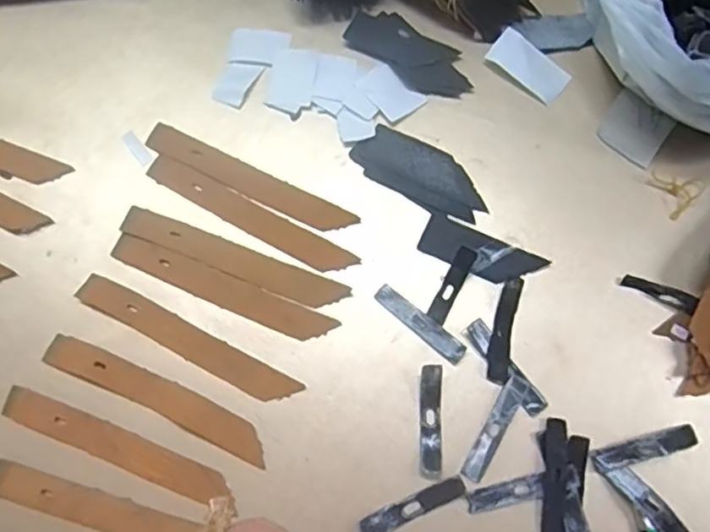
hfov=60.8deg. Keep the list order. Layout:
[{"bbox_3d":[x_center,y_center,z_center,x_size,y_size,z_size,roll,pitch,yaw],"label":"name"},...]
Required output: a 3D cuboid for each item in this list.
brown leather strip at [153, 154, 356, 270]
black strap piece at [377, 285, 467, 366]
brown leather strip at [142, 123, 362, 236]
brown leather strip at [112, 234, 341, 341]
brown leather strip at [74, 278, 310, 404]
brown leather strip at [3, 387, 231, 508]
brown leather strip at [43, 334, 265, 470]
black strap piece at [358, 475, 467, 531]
[{"bbox_3d":[-0.058,-0.028,0.329,0.125,0.004,0.017,28,77,9],"label":"brown leather strip"},{"bbox_3d":[0.033,0.029,0.309,0.053,0.005,0.012,40,79,12],"label":"black strap piece"},{"bbox_3d":[-0.059,-0.047,0.336,0.126,0.004,0.017,26,76,9],"label":"brown leather strip"},{"bbox_3d":[-0.070,0.012,0.320,0.123,0.005,0.018,22,76,8],"label":"brown leather strip"},{"bbox_3d":[-0.087,0.039,0.312,0.125,0.004,0.017,26,76,9],"label":"brown leather strip"},{"bbox_3d":[-0.119,0.090,0.301,0.117,0.004,0.018,22,77,4],"label":"brown leather strip"},{"bbox_3d":[-0.100,0.065,0.304,0.122,0.004,0.018,23,76,8],"label":"brown leather strip"},{"bbox_3d":[0.027,0.114,0.285,0.052,0.005,0.011,-25,75,-5],"label":"black strap piece"}]

